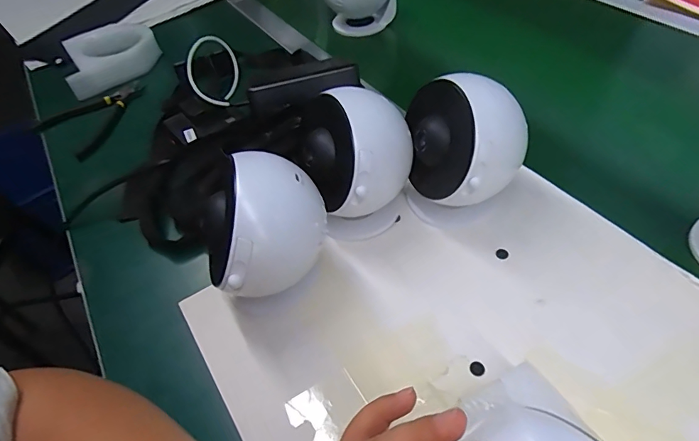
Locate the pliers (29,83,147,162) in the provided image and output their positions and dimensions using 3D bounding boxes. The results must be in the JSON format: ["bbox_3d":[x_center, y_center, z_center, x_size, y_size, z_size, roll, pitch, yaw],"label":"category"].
[{"bbox_3d":[-0.326,-0.136,0.586,0.116,0.021,0.133,25,56,25],"label":"pliers"}]

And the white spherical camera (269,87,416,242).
[{"bbox_3d":[0.003,-0.043,0.384,0.085,0.120,0.083,23,55,24],"label":"white spherical camera"}]

